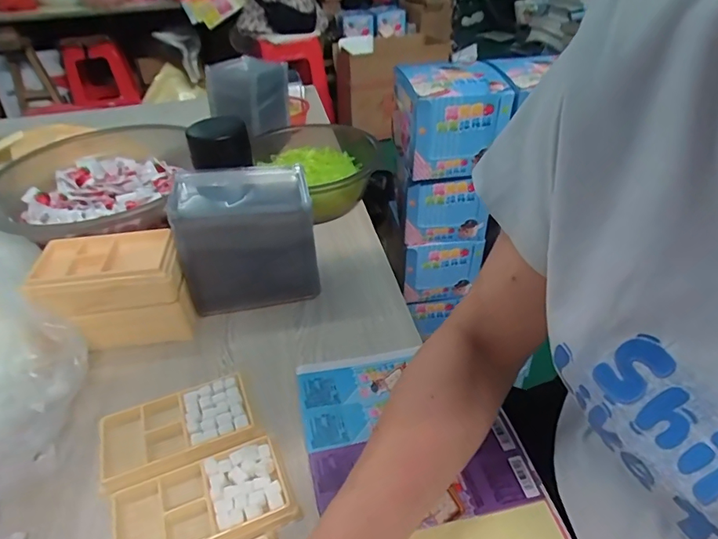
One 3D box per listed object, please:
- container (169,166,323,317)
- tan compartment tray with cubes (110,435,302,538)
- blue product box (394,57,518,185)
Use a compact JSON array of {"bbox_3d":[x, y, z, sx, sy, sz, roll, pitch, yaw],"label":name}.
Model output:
[{"bbox_3d":[-0.122,-0.033,0.540,0.139,0.134,0.085,-9,37,-8],"label":"container"},{"bbox_3d":[-0.120,0.181,0.370,0.126,0.010,0.075,-17,39,-18],"label":"tan compartment tray with cubes"},{"bbox_3d":[0.142,-0.243,0.776,0.149,0.130,0.139,-7,37,-6],"label":"blue product box"}]

